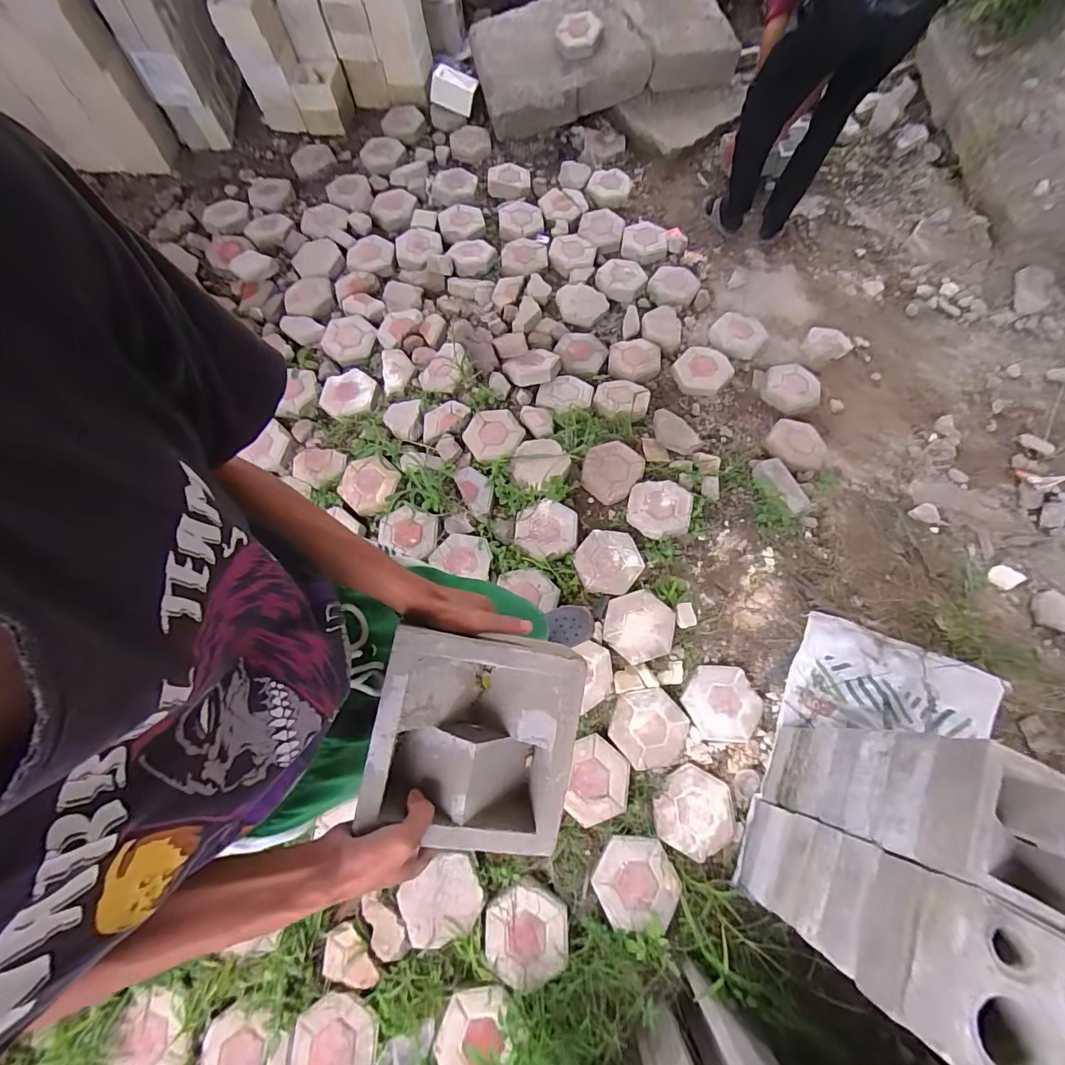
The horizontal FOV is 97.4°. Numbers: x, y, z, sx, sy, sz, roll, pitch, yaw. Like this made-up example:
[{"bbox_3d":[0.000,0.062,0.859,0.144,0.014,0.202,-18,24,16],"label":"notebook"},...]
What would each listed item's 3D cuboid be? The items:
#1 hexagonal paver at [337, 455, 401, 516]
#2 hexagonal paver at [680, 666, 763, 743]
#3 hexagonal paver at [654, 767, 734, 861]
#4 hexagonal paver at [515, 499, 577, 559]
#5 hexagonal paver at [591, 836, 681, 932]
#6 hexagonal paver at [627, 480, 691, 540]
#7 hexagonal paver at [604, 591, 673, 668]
[{"bbox_3d":[-0.563,-0.172,1.600,0.221,0.041,0.192,42,74,16],"label":"hexagonal paver"},{"bbox_3d":[0.537,0.482,1.323,0.219,0.048,0.205,-4,68,-1],"label":"hexagonal paver"},{"bbox_3d":[0.429,0.734,1.226,0.193,0.032,0.198,26,70,11],"label":"hexagonal paver"},{"bbox_3d":[0.044,-0.009,1.531,0.211,0.042,0.189,24,70,10],"label":"hexagonal paver"},{"bbox_3d":[0.259,0.864,1.156,0.210,0.046,0.185,-8,68,-3],"label":"hexagonal paver"},{"bbox_3d":[0.413,-0.079,1.528,0.199,0.045,0.200,7,68,4],"label":"hexagonal paver"},{"bbox_3d":[0.321,0.282,1.407,0.203,0.041,0.211,12,68,5],"label":"hexagonal paver"}]

